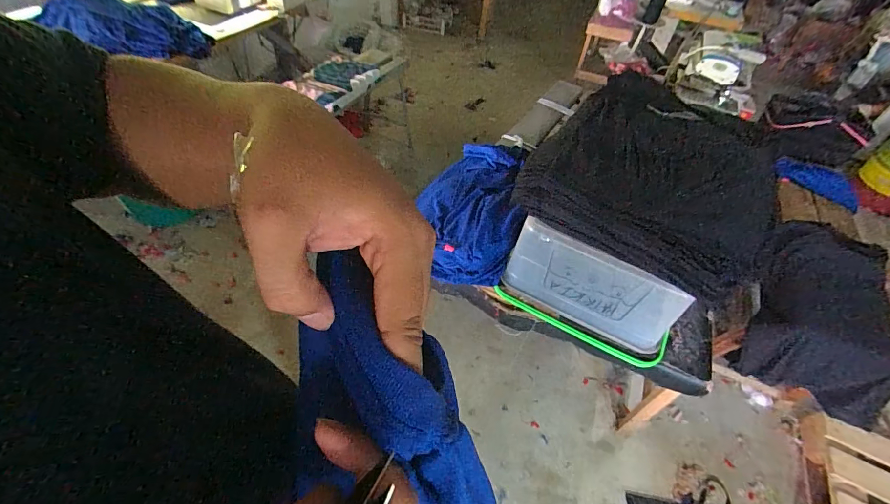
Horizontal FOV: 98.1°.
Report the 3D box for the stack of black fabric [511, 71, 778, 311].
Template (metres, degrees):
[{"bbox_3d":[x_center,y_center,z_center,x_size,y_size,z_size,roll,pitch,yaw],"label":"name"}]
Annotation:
[{"bbox_3d":[0.570,-0.232,1.027,0.557,0.199,0.591,35,54,23],"label":"stack of black fabric"}]

